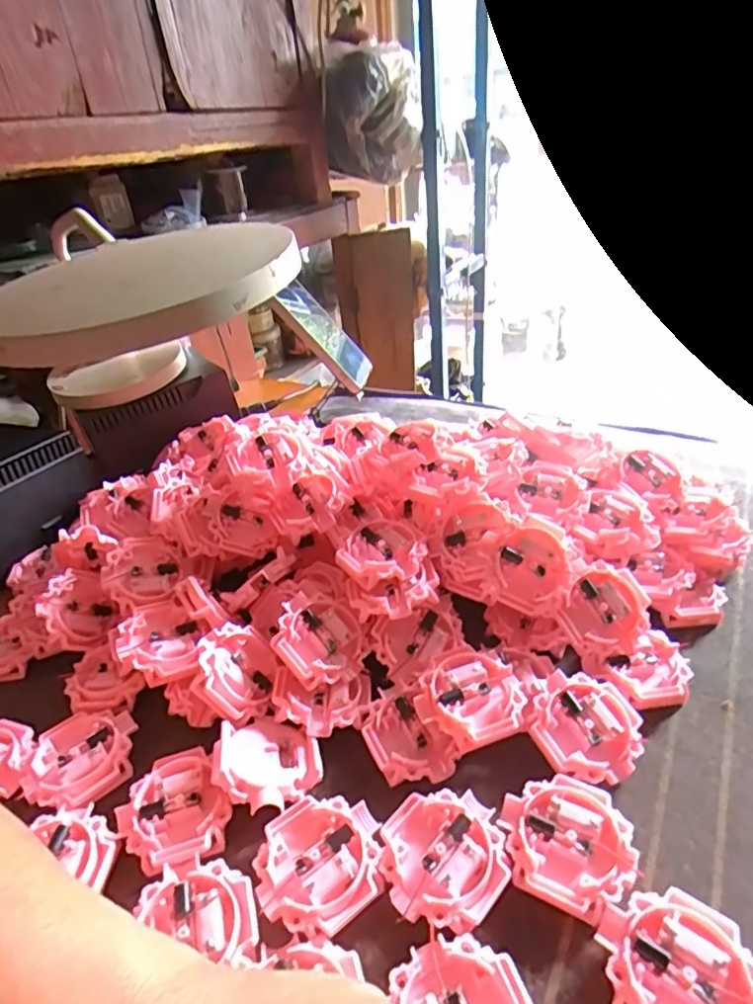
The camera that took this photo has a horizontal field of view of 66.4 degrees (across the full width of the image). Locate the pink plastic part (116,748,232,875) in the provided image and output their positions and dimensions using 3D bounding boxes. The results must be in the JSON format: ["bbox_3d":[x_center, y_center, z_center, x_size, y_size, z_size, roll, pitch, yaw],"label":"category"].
[{"bbox_3d":[-0.095,0.145,0.270,0.044,0.013,0.051,-25,38,-27],"label":"pink plastic part"}]

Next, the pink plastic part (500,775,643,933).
[{"bbox_3d":[0.082,0.146,0.249,0.054,0.016,0.052,16,39,29],"label":"pink plastic part"}]

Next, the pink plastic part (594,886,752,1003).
[{"bbox_3d":[0.109,0.172,0.208,0.053,0.016,0.052,22,42,35],"label":"pink plastic part"}]

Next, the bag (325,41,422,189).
[{"bbox_3d":[-0.006,-0.607,0.904,0.152,0.174,0.102,-4,33,1],"label":"bag"}]

